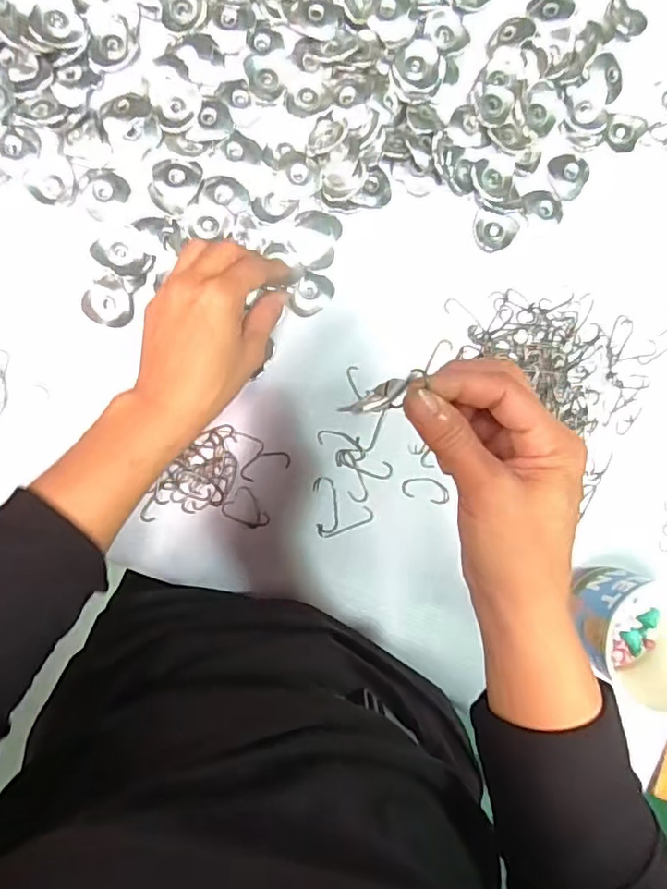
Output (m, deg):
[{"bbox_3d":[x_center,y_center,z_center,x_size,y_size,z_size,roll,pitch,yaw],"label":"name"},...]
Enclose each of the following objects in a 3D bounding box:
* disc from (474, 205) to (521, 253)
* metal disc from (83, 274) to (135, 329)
[{"bbox_3d":[0.127,-0.167,0.449,0.036,0.004,0.030,10,89,-7],"label":"disc"},{"bbox_3d":[-0.161,-0.102,0.412,0.033,0.006,0.035,0,90,-7],"label":"metal disc"}]

